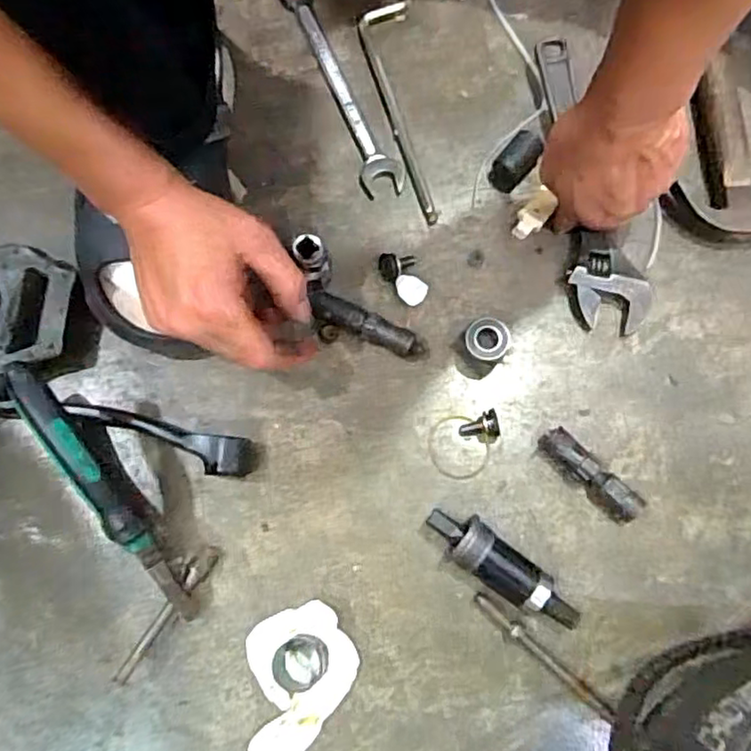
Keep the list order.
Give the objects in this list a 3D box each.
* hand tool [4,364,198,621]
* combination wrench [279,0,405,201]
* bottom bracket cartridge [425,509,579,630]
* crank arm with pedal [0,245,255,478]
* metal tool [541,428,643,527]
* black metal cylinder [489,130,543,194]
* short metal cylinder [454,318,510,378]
[{"bbox_3d":[-0.171,0.077,0.407,0.024,0.041,0.191,-30,107,-7],"label":"hand tool"},{"bbox_3d":[-0.029,-0.240,0.524,0.035,0.011,0.210,-21,78,-5],"label":"combination wrench"},{"bbox_3d":[0.084,0.130,0.434,0.113,0.032,0.032,36,79,7],"label":"bottom bracket cartridge"},{"bbox_3d":[-0.206,0.008,0.461,0.253,0.030,0.108,37,79,8],"label":"crank arm with pedal"},{"bbox_3d":[0.151,0.071,0.450,0.080,0.027,0.023,41,80,8],"label":"metal tool"},{"bbox_3d":[0.111,-0.169,0.507,0.026,0.021,0.047,37,79,8],"label":"black metal cylinder"},{"bbox_3d":[0.077,-0.019,0.464,0.030,0.033,0.037,24,78,5],"label":"short metal cylinder"}]

